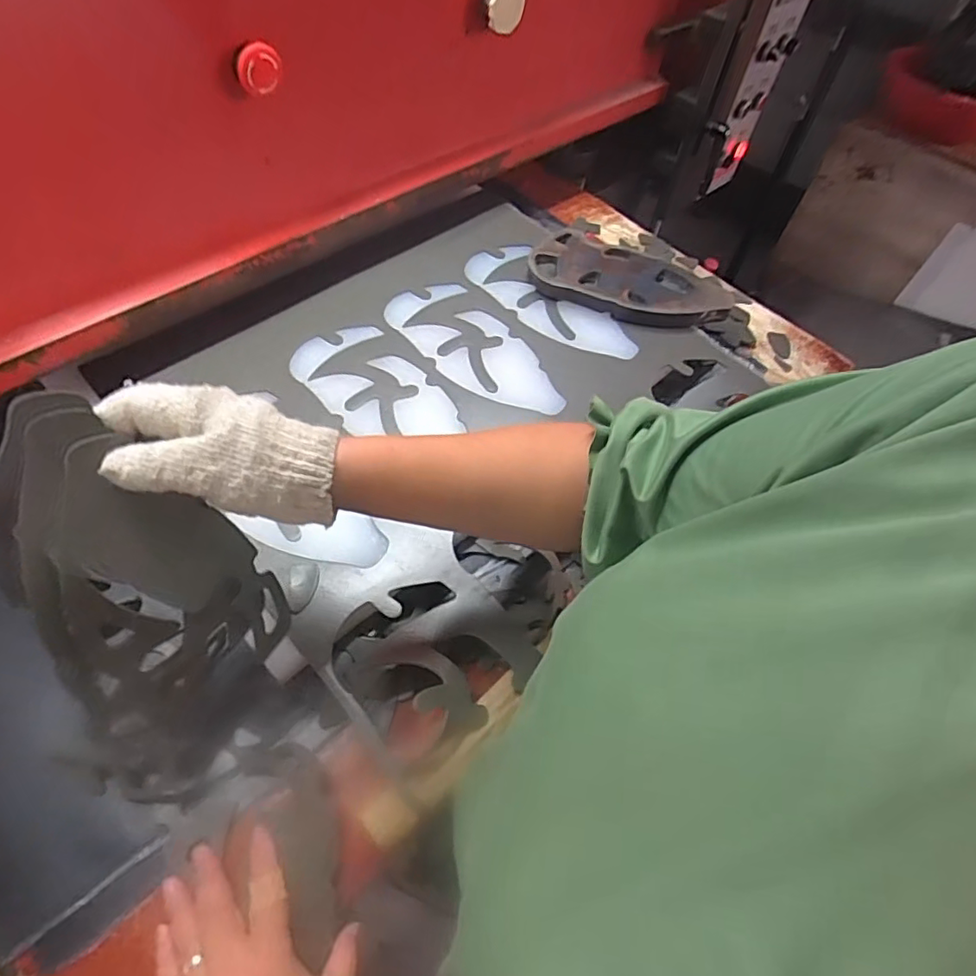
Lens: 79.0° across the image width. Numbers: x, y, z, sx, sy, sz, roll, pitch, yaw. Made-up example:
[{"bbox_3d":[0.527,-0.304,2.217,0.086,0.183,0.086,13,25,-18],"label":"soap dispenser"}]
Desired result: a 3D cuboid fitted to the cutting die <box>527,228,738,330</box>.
[{"bbox_3d":[0.174,-0.254,0.720,0.240,0.023,0.125,18,54,5],"label":"cutting die"}]

